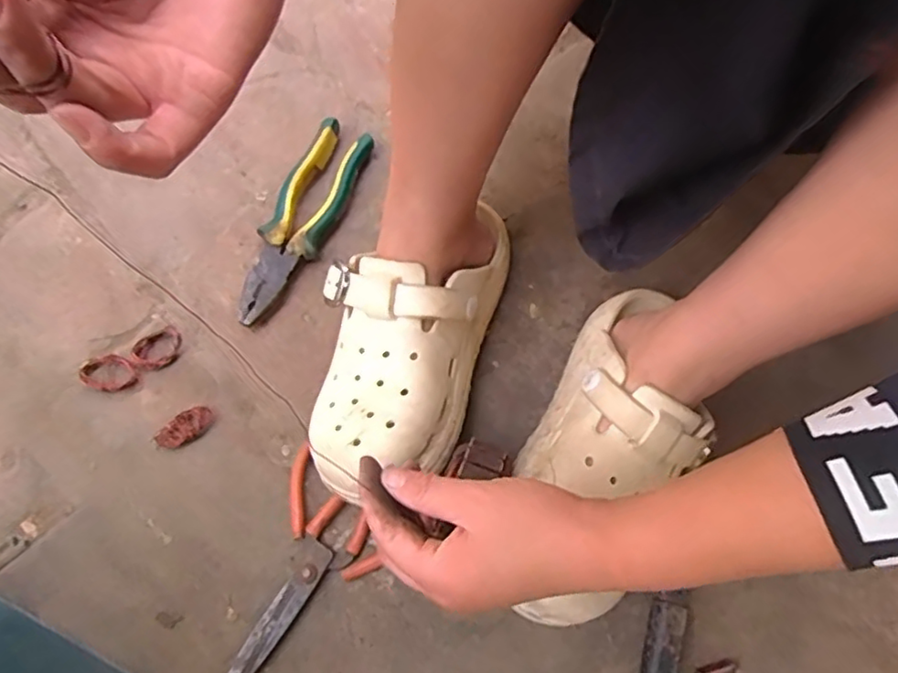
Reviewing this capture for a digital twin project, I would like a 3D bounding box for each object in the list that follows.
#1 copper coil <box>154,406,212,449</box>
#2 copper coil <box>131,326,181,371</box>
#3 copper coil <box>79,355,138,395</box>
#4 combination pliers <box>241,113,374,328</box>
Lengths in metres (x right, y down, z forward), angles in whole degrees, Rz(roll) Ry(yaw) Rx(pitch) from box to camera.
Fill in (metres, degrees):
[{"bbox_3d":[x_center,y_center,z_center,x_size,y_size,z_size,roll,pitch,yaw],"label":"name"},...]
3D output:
[{"bbox_3d":[-0.204,0.069,0.488,0.043,0.008,0.023,-35,76,-11],"label":"copper coil"},{"bbox_3d":[-0.231,0.011,0.502,0.040,0.007,0.029,-32,76,-11],"label":"copper coil"},{"bbox_3d":[-0.267,0.029,0.498,0.046,0.005,0.030,5,72,0],"label":"copper coil"},{"bbox_3d":[-0.124,-0.096,0.529,0.051,0.026,0.187,26,74,7],"label":"combination pliers"}]

